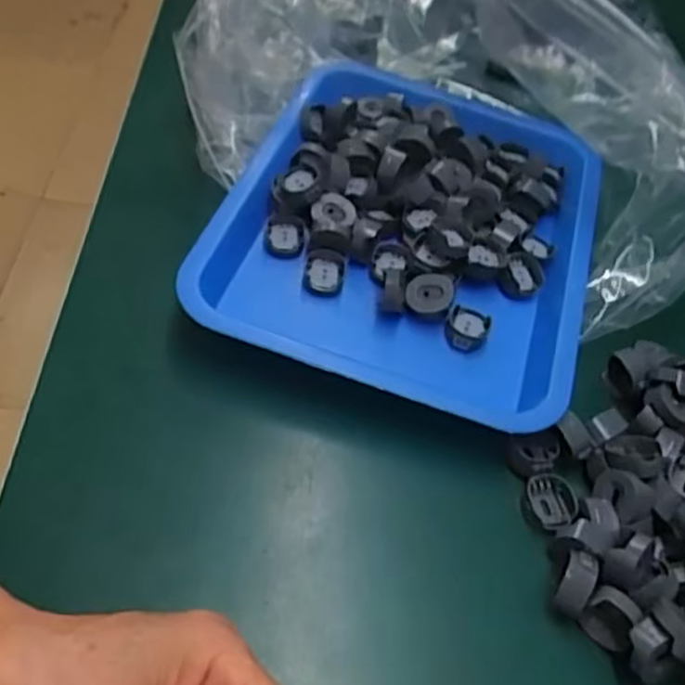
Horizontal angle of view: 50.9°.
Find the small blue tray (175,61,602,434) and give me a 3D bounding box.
[{"bbox_3d":[0.050,-0.086,0.471,0.230,0.038,0.287,18,53,5],"label":"small blue tray"}]

